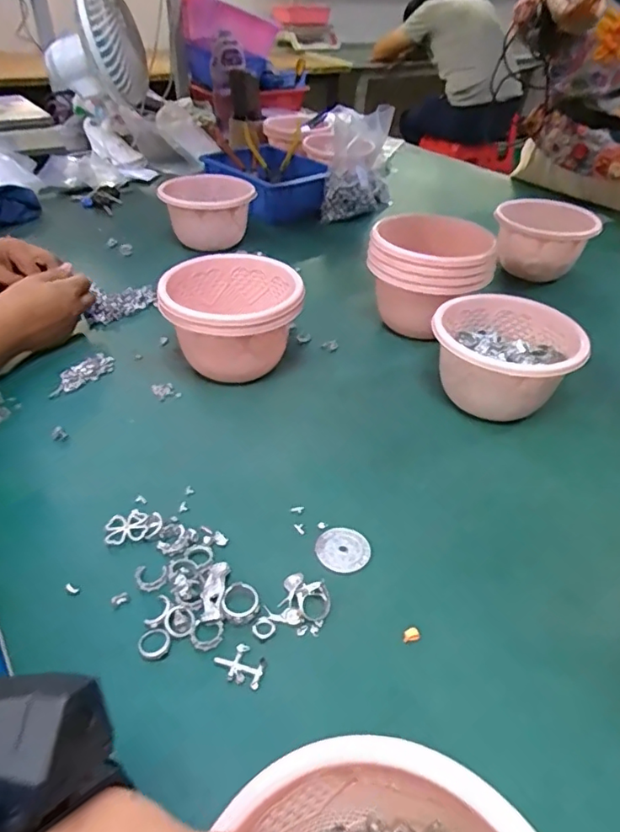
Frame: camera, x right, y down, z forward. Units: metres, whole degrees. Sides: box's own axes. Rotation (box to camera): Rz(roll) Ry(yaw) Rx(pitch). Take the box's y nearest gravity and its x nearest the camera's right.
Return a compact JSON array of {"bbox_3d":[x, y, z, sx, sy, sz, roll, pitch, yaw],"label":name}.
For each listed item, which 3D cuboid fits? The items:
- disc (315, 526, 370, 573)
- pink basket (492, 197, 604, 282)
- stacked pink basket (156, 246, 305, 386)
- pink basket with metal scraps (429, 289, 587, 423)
[{"bbox_3d":[0.027,0.105,0.438,0.042,0.004,0.040,1,39,-1],"label":"disc"},{"bbox_3d":[0.355,-0.267,0.845,0.139,0.093,0.122,16,41,17],"label":"pink basket"},{"bbox_3d":[-0.085,-0.103,0.612,0.141,0.098,0.140,-8,40,-12],"label":"stacked pink basket"},{"bbox_3d":[0.204,-0.064,0.592,0.142,0.082,0.133,1,39,-1],"label":"pink basket with metal scraps"}]

